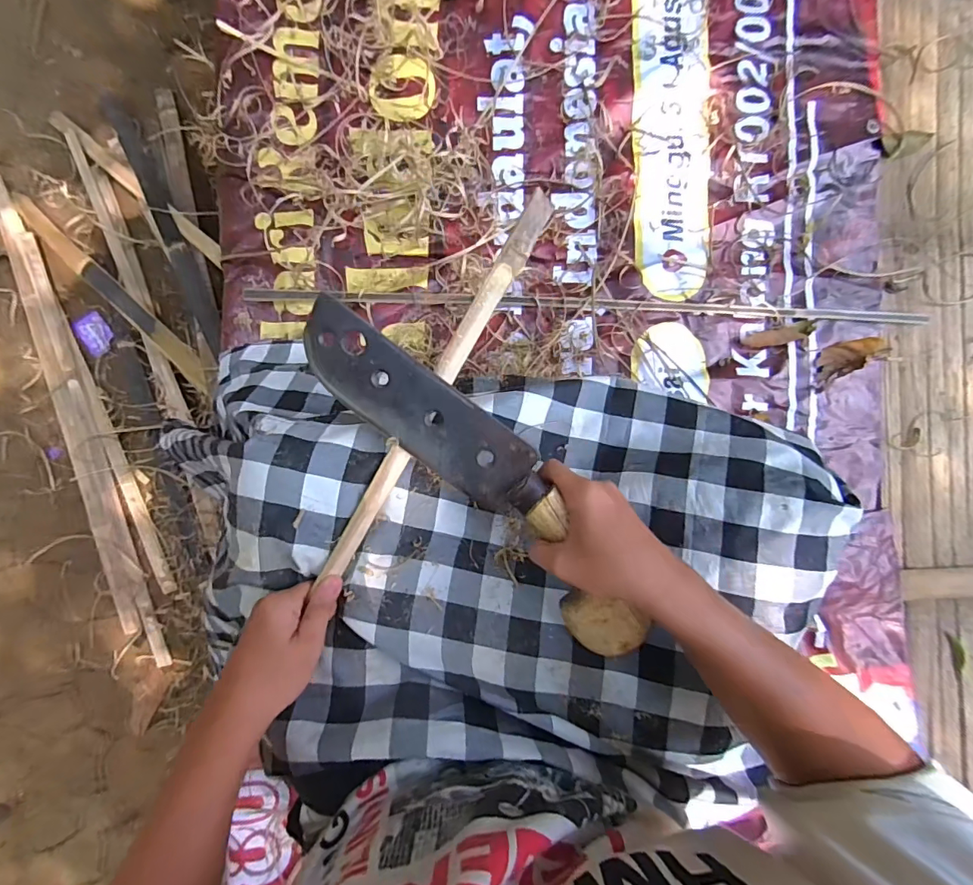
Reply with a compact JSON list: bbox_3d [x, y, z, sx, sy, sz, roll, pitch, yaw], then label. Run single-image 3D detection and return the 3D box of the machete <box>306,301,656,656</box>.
[{"bbox_3d":[-0.002,0.028,0.394,0.370,0.035,0.084,46,109,-3],"label":"machete"}]

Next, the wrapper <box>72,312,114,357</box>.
[{"bbox_3d":[-0.805,-0.224,0.976,0.056,0.012,0.084,-31,92,-5],"label":"wrapper"}]

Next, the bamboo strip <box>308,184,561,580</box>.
[{"bbox_3d":[-0.041,-0.050,0.401,0.023,0.011,0.363,30,88,-8],"label":"bamboo strip"}]

